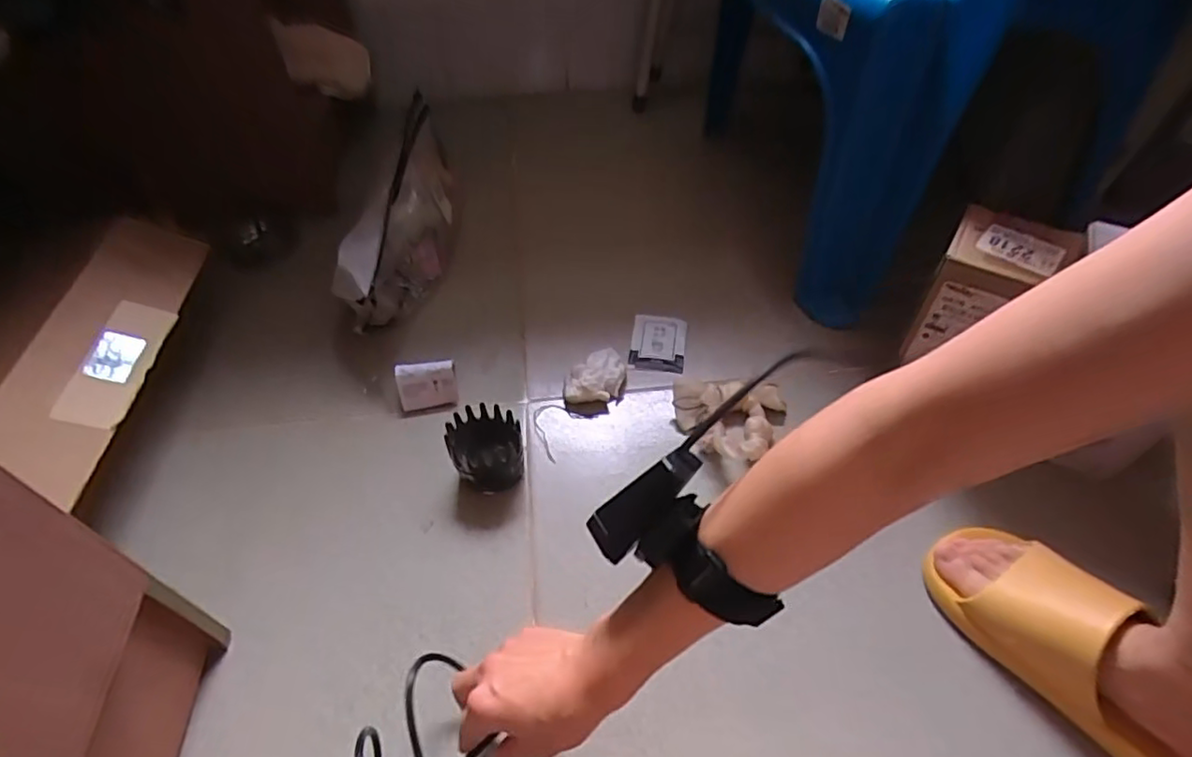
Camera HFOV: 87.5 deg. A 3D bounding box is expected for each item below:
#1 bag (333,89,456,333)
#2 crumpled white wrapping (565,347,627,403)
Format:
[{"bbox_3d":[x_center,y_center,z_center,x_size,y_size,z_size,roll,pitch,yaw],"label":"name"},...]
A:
[{"bbox_3d":[-0.213,-0.188,0.717,0.069,0.129,0.278,9,66,8],"label":"bag"},{"bbox_3d":[0.001,0.001,0.641,0.071,0.023,0.047,-36,59,-24],"label":"crumpled white wrapping"}]

